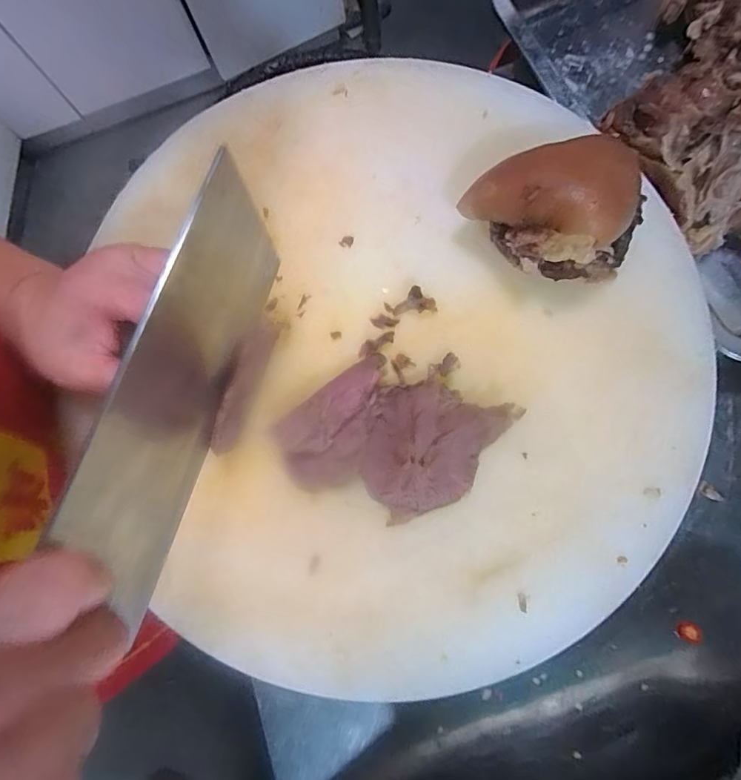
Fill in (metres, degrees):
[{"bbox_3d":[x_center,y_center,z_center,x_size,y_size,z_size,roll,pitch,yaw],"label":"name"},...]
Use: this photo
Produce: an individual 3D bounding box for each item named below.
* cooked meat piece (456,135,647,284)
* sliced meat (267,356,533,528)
[{"bbox_3d":[0.096,-0.093,0.236,0.093,0.061,0.057,6,79,4],"label":"cooked meat piece"},{"bbox_3d":[0.009,0.026,0.236,0.106,0.022,0.079,25,82,9],"label":"sliced meat"}]

